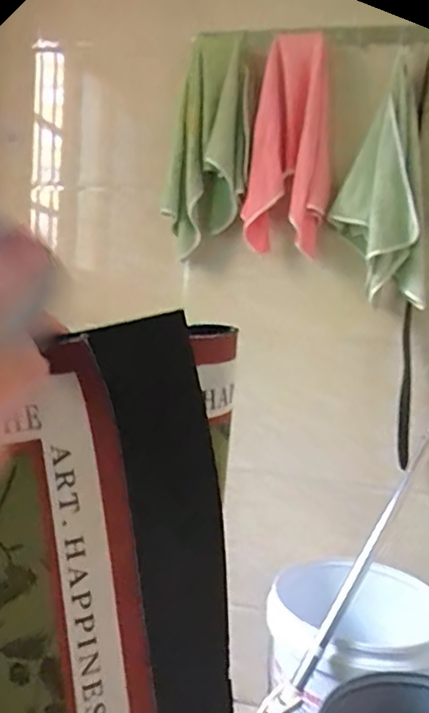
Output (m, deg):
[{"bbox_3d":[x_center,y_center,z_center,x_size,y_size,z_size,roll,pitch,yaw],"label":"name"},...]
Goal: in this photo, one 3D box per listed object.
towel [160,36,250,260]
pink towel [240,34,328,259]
[{"bbox_3d":[-0.009,-0.428,1.151,0.152,0.394,0.100,8,2,1],"label":"towel"},{"bbox_3d":[0.151,-0.414,1.116,0.151,0.386,0.087,8,2,11],"label":"pink towel"}]

